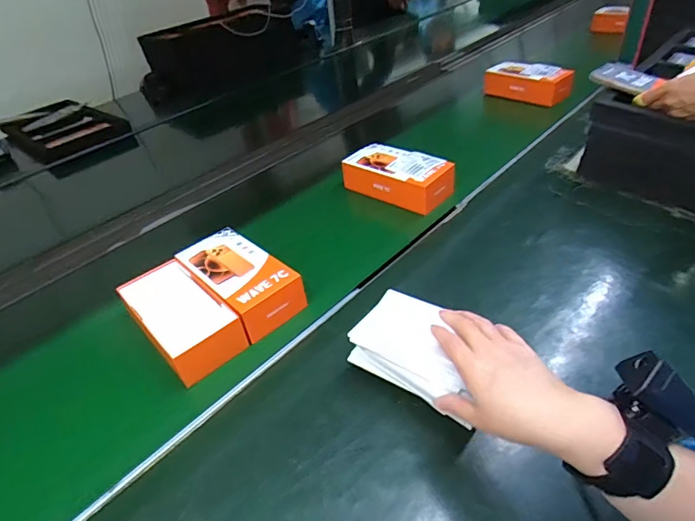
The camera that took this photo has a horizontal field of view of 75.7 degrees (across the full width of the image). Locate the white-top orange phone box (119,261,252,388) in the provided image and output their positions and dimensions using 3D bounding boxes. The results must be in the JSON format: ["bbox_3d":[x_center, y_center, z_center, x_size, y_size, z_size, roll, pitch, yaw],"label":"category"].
[{"bbox_3d":[-0.215,0.070,0.578,0.089,0.051,0.176,-35,42,-27],"label":"white-top orange phone box"}]

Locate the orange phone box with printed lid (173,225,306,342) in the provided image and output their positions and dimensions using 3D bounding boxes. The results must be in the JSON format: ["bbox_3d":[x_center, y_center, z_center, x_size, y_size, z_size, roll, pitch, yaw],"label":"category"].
[{"bbox_3d":[-0.148,0.023,0.615,0.090,0.046,0.189,-35,42,-27],"label":"orange phone box with printed lid"}]

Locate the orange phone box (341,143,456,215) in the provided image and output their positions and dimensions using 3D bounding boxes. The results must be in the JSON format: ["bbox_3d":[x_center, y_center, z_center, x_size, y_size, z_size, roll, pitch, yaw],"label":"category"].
[{"bbox_3d":[0.086,-0.152,0.799,0.195,0.064,0.094,19,47,36],"label":"orange phone box"}]

